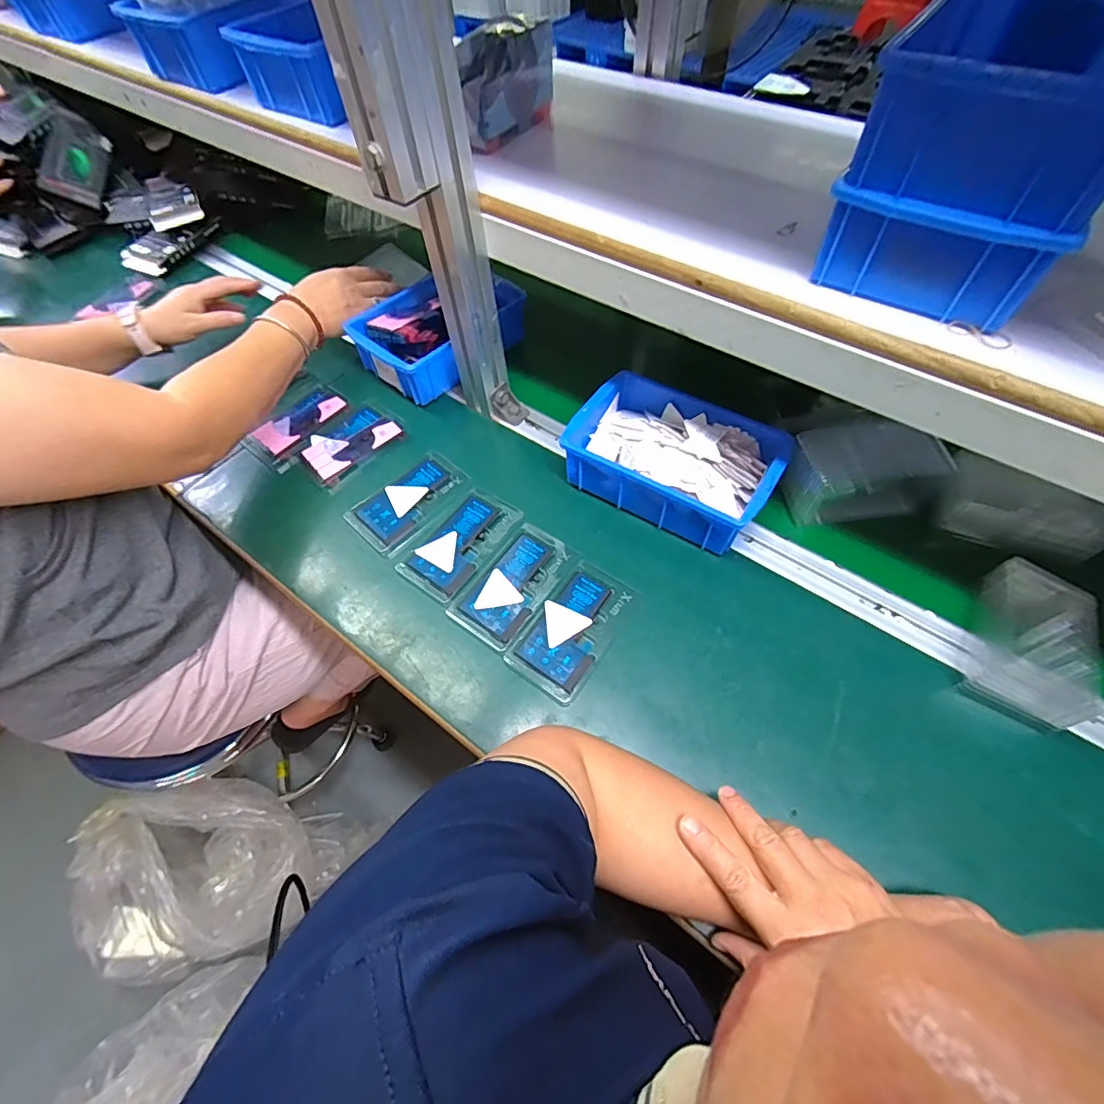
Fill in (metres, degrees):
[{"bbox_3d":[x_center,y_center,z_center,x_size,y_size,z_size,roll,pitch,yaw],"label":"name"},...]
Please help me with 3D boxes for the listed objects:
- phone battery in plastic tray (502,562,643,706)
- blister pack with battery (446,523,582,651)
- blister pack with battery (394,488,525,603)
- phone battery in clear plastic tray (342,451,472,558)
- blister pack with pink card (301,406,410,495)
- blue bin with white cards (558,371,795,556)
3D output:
[{"bbox_3d":[0.022,0.069,0.476,0.072,0.004,0.125,33,65,21],"label":"phone battery in plastic tray"},{"bbox_3d":[-0.035,0.029,0.504,0.072,0.004,0.125,32,64,20],"label":"blister pack with battery"},{"bbox_3d":[-0.091,-0.011,0.531,0.071,0.004,0.125,33,65,21],"label":"blister pack with battery"},{"bbox_3d":[-0.152,-0.055,0.564,0.080,0.008,0.125,38,67,23],"label":"phone battery in clear plastic tray"},{"bbox_3d":[-0.236,-0.126,0.609,0.074,0.013,0.109,38,67,23],"label":"blister pack with pink card"},{"bbox_3d":[0.126,-0.098,0.541,0.203,0.064,0.142,29,64,19],"label":"blue bin with white cards"}]

